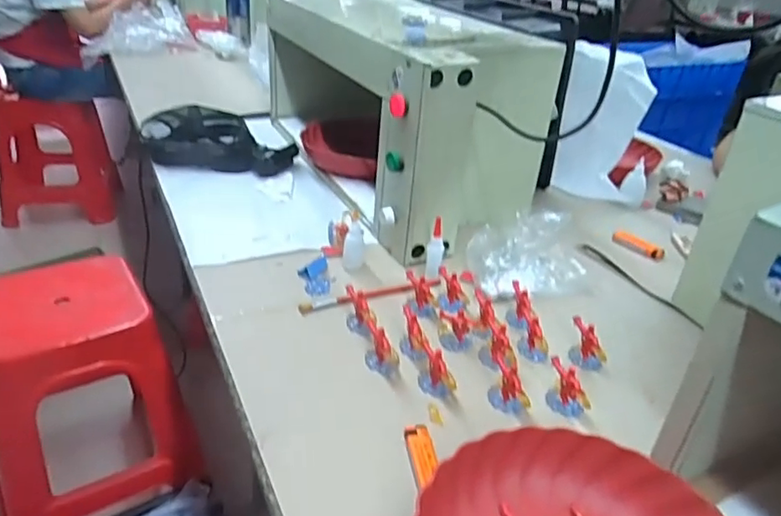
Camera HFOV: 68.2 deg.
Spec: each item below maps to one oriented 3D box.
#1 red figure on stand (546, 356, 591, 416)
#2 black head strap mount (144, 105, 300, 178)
[{"bbox_3d":[0.183,0.134,0.590,0.047,0.049,0.029,19,33,24],"label":"red figure on stand"},{"bbox_3d":[-0.335,-0.240,1.126,0.308,0.075,0.181,6,30,3],"label":"black head strap mount"}]

